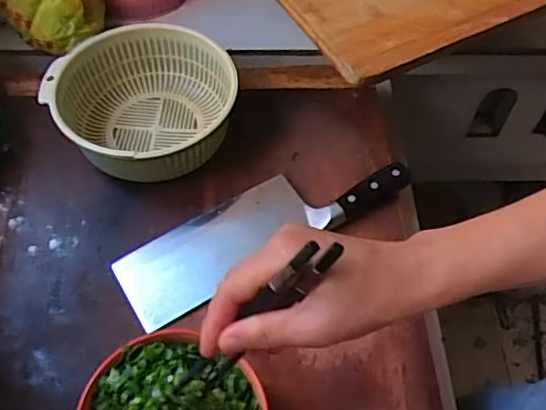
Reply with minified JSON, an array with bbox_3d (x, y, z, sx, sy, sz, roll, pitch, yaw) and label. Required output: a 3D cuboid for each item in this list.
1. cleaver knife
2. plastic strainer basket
[{"bbox_3d":[-0.009,0.015,0.596,0.310,0.026,0.089,-27,63,-19],"label":"cleaver knife"},{"bbox_3d":[-0.135,-0.110,0.639,0.184,0.071,0.186,1,57,-2],"label":"plastic strainer basket"}]

